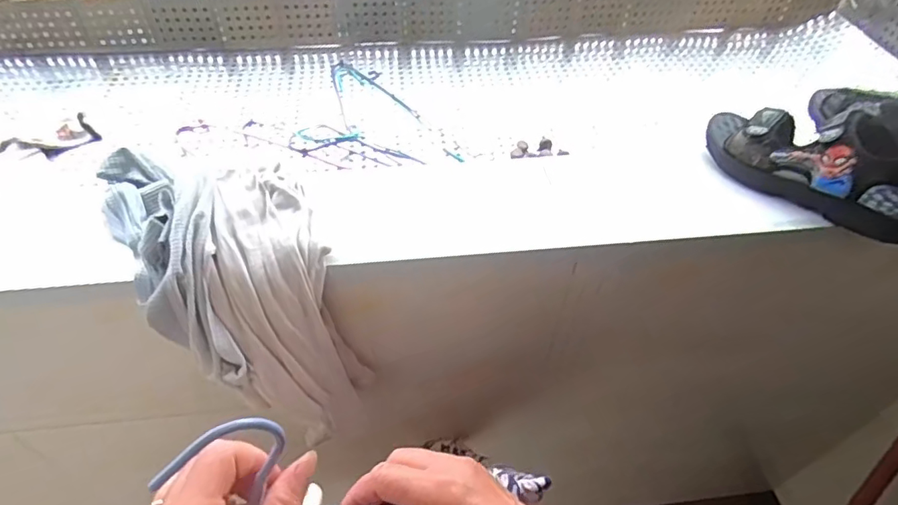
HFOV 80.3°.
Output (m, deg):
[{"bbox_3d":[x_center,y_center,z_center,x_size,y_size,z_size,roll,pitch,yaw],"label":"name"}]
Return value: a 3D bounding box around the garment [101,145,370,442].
[{"bbox_3d":[-0.190,0.030,0.507,0.153,0.201,0.230,-29,55,-25],"label":"garment"}]

